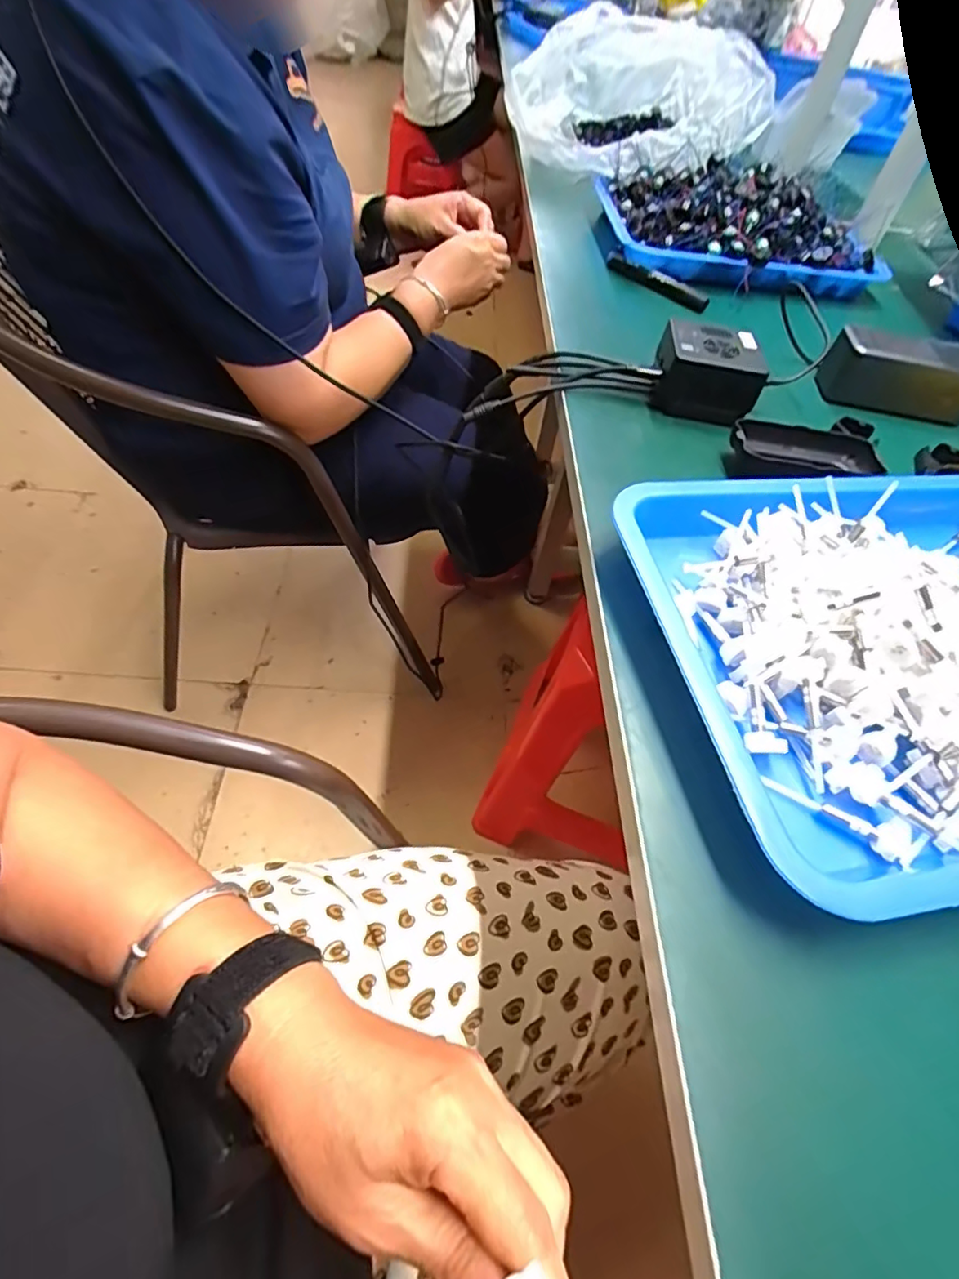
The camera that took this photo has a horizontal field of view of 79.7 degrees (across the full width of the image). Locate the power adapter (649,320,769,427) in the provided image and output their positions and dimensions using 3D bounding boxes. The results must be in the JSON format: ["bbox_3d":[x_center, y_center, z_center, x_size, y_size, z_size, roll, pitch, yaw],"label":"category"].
[{"bbox_3d":[0.191,-0.227,0.479,0.082,0.040,0.067,13,55,3],"label":"power adapter"}]

